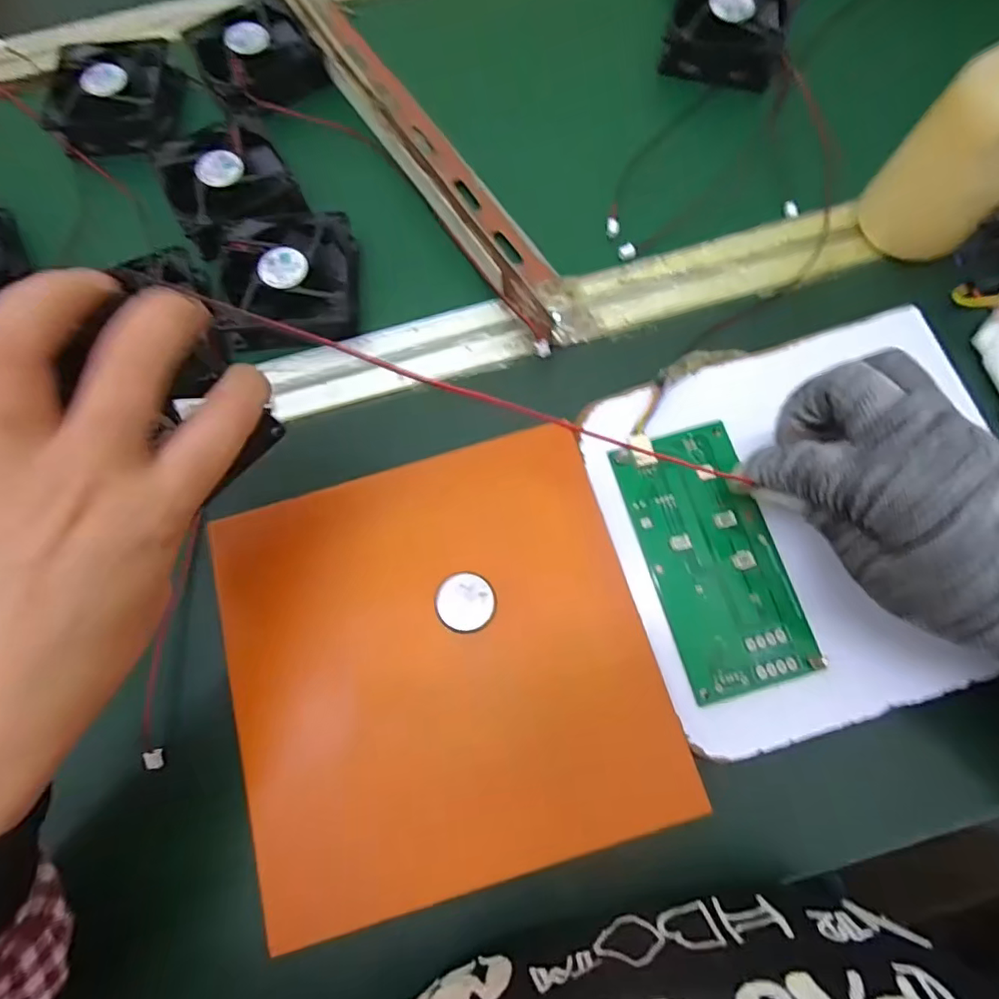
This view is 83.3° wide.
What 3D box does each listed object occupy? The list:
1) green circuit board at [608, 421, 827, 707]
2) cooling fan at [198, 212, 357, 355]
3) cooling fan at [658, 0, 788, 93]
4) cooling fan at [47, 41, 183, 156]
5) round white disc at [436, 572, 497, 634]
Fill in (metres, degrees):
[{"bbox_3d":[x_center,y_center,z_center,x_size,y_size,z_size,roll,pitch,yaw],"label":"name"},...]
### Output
[{"bbox_3d":[0.108,0.027,0.284,0.065,0.007,0.133,-15,72,-3],"label":"green circuit board"},{"bbox_3d":[-0.137,-0.140,0.353,0.093,0.023,0.083,-7,72,0],"label":"cooling fan"},{"bbox_3d":[0.161,-0.335,0.398,0.077,0.026,0.076,16,73,7],"label":"cooling fan"},{"bbox_3d":[-0.273,-0.288,0.405,0.081,0.032,0.075,-1,72,2],"label":"cooling fan"},{"bbox_3d":[-0.017,0.052,0.282,0.029,0.009,0.029,-1,72,2],"label":"round white disc"}]

